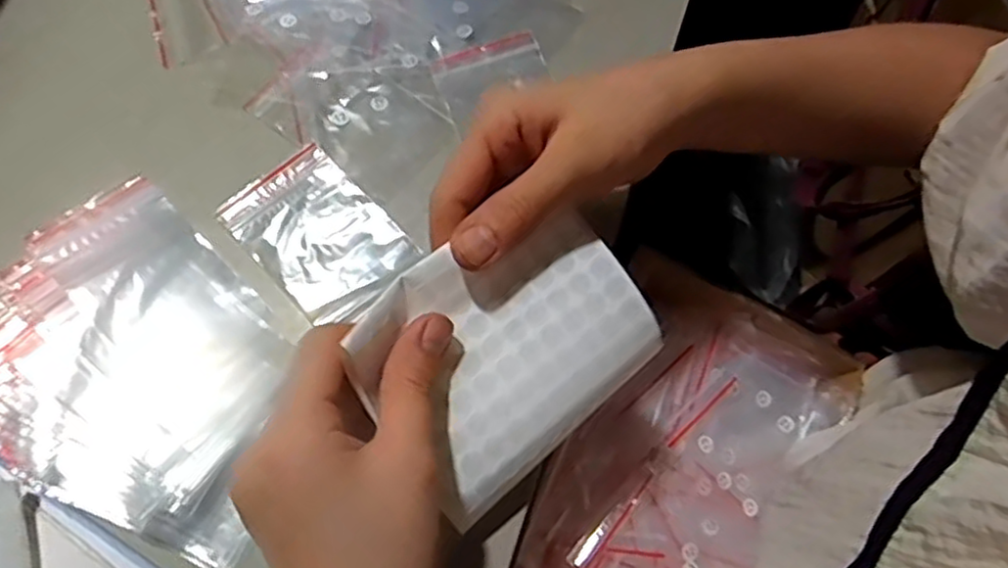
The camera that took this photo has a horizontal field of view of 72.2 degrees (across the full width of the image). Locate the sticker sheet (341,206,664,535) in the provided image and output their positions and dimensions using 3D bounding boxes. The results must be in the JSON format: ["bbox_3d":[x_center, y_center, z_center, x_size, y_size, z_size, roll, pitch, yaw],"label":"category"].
[{"bbox_3d":[0.005,0.026,0.291,0.118,0.029,0.097,-39,94,-11],"label":"sticker sheet"}]

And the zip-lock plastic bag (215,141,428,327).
[{"bbox_3d":[-0.097,-0.026,0.371,0.067,0.006,0.096,-42,75,-18],"label":"zip-lock plastic bag"}]

